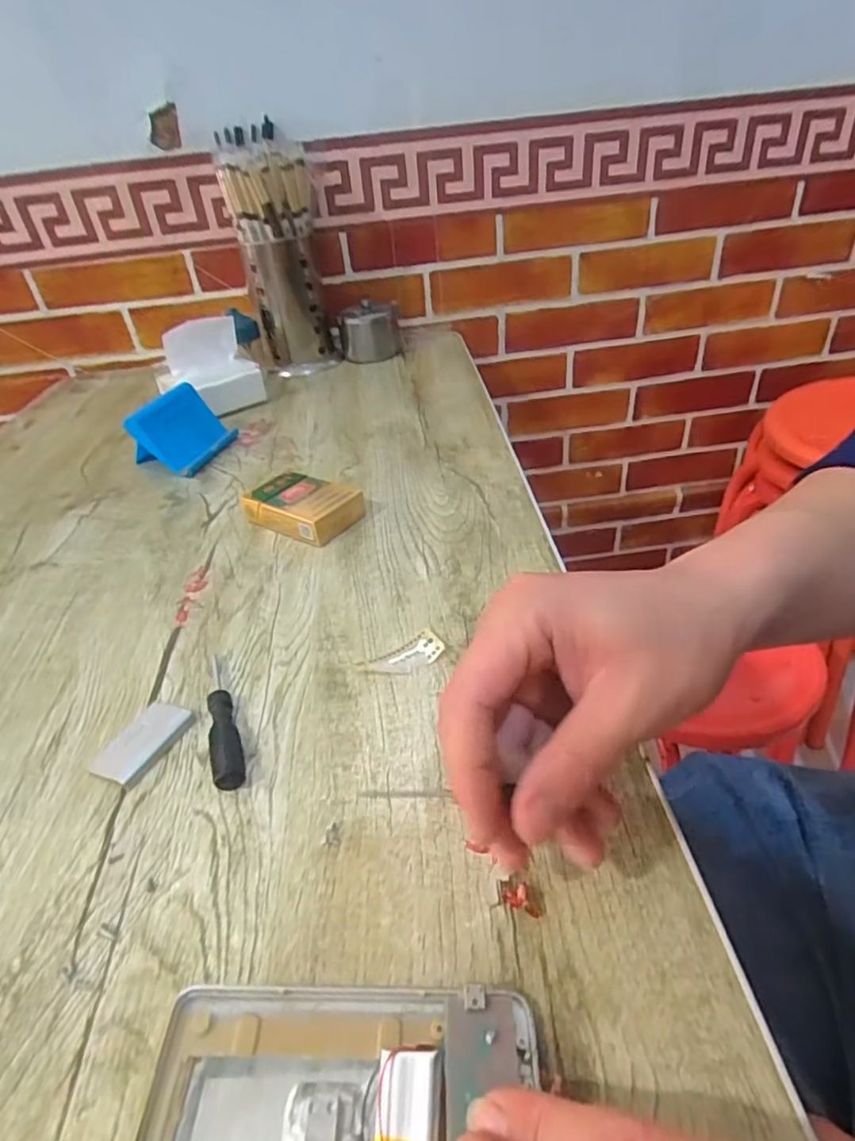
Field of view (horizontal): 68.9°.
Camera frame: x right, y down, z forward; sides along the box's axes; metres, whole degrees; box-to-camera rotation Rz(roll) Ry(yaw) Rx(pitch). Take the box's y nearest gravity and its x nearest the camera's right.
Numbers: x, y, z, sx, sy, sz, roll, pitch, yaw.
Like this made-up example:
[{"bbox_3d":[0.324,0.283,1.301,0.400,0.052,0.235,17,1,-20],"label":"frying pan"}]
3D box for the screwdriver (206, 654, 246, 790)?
[{"bbox_3d":[-0.115,0.078,0.345,0.015,0.014,0.102,-18,37,-14],"label":"screwdriver"}]

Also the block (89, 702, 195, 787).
[{"bbox_3d":[-0.155,0.092,0.339,0.033,0.005,0.050,12,40,24],"label":"block"}]

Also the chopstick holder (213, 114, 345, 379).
[{"bbox_3d":[-0.183,-0.394,0.792,0.100,0.261,0.116,-9,36,-2],"label":"chopstick holder"}]

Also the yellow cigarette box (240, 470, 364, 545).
[{"bbox_3d":[-0.101,-0.052,0.509,0.088,0.026,0.052,18,43,30],"label":"yellow cigarette box"}]

